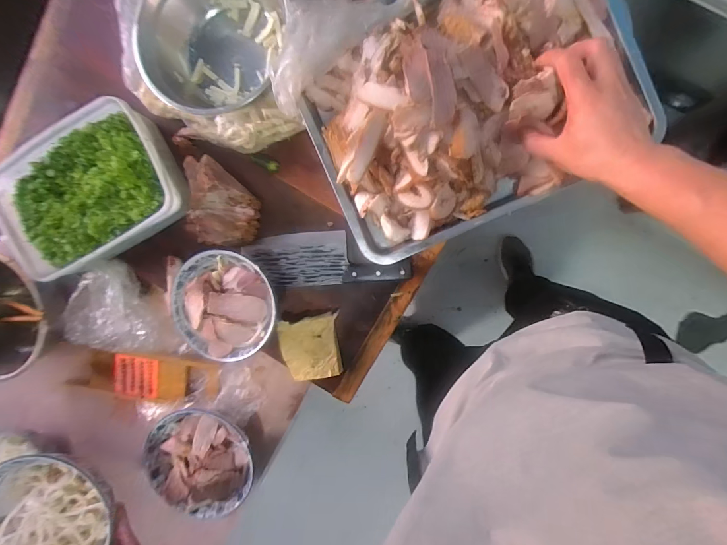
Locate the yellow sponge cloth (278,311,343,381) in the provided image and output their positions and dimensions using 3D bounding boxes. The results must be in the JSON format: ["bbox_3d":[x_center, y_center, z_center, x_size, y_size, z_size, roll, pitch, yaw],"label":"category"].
[{"bbox_3d":[-0.095,0.134,0.664,0.103,0.029,0.106,-10,94,9],"label":"yellow sponge cloth"}]

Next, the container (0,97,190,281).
[{"bbox_3d":[-0.488,-0.144,0.654,0.351,0.071,0.240,-19,92,9],"label":"container"}]

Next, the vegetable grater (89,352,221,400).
[{"bbox_3d":[-0.429,0.215,0.770,0.316,0.040,0.102,1,95,8],"label":"vegetable grater"}]

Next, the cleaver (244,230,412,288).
[{"bbox_3d":[-0.067,-0.025,0.656,0.292,0.020,0.092,-4,95,8],"label":"cleaver"}]

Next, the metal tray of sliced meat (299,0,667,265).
[{"bbox_3d":[0.132,-0.209,0.449,0.392,0.082,0.275,-24,91,9],"label":"metal tray of sliced meat"}]

